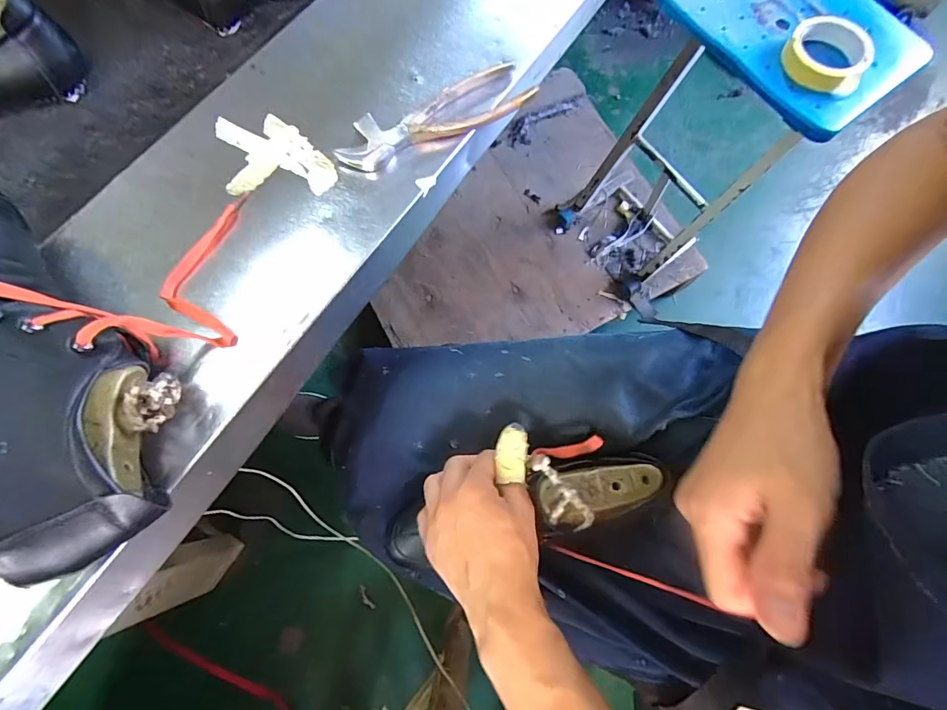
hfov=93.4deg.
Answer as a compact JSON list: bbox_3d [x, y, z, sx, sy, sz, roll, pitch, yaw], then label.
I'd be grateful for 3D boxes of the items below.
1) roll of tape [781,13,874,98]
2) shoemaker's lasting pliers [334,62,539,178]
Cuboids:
[{"bbox_3d":[0.445,-0.376,0.565,0.095,0.033,0.102,1,73,-2],"label":"roll of tape"},{"bbox_3d":[-0.037,-0.221,0.410,0.194,0.016,0.059,-28,76,-10],"label":"shoemaker's lasting pliers"}]

